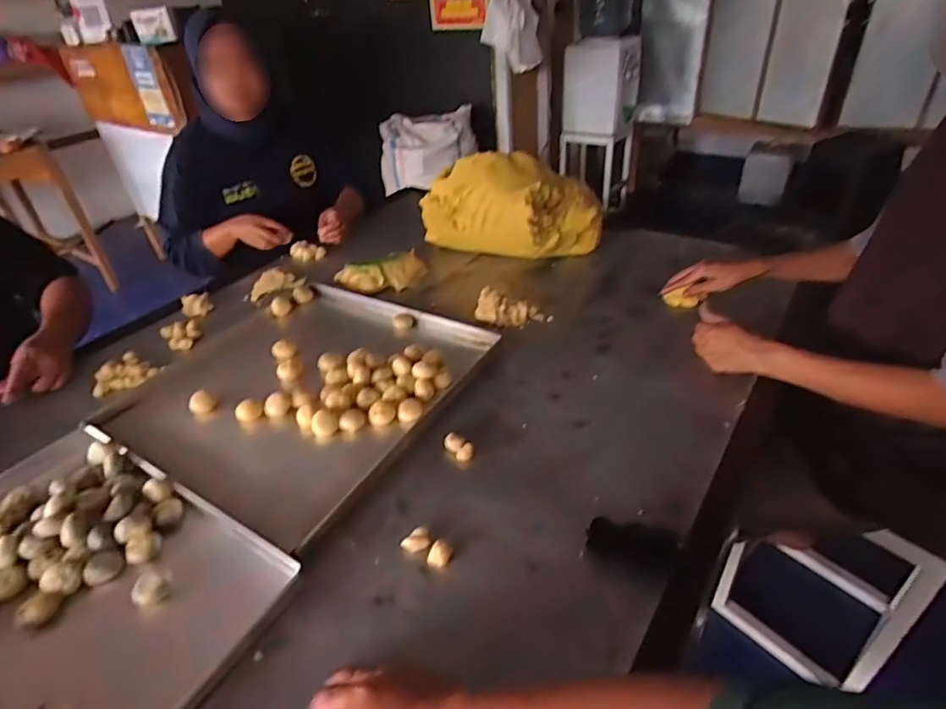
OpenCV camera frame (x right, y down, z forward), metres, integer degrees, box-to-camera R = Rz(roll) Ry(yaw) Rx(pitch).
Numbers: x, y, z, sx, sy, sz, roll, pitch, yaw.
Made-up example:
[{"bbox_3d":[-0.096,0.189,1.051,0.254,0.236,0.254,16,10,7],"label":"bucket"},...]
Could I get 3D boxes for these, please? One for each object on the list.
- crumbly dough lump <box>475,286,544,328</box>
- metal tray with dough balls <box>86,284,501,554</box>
[{"bbox_3d":[0.069,-0.089,1.063,0.130,0.045,0.062,14,40,23],"label":"crumbly dough lump"},{"bbox_3d":[-0.289,0.036,0.928,0.504,0.036,0.518,17,41,27],"label":"metal tray with dough balls"}]

